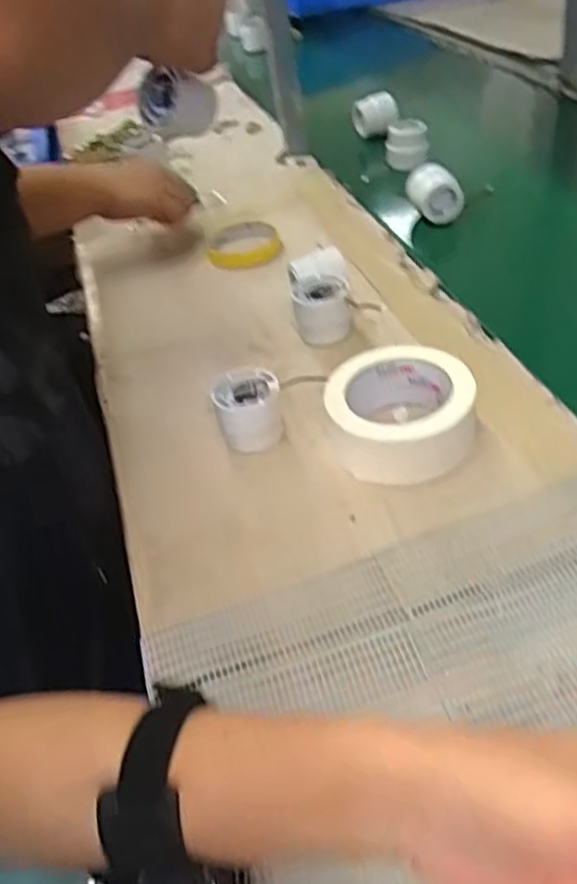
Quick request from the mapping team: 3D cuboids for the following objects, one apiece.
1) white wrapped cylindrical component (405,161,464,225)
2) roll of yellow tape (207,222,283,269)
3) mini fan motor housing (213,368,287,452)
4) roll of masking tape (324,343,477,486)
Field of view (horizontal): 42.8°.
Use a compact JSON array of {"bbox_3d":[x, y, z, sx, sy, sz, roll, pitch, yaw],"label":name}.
[{"bbox_3d":[0.167,-0.285,0.834,0.049,0.055,0.052,-3,41,3],"label":"white wrapped cylindrical component"},{"bbox_3d":[-0.053,-0.233,0.858,0.082,0.023,0.082,-7,41,6],"label":"roll of yellow tape"},{"bbox_3d":[-0.031,-0.025,0.588,0.052,0.047,0.051,-9,40,3],"label":"mini fan motor housing"},{"bbox_3d":[0.084,-0.026,0.561,0.105,0.047,0.105,-7,41,6],"label":"roll of masking tape"}]

